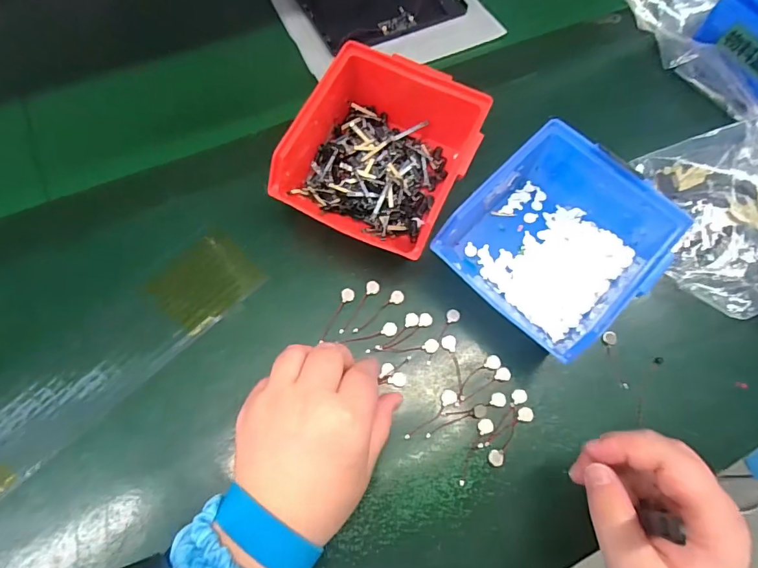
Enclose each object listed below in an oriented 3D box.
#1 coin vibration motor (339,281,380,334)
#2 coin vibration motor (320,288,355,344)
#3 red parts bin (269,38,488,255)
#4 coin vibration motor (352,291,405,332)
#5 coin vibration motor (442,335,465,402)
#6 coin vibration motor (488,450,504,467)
[{"bbox_3d":[-0.014,0.017,0.326,0.010,0.004,0.047,28,71,7],"label":"coin vibration motor"},{"bbox_3d":[-0.032,0.022,0.323,0.010,0.004,0.045,29,72,8],"label":"coin vibration motor"},{"bbox_3d":[0.002,-0.099,0.337,0.128,0.066,0.144,21,71,5],"label":"red parts bin"},{"bbox_3d":[-0.001,0.020,0.325,0.047,0.004,0.010,-35,75,-14],"label":"coin vibration motor"},{"bbox_3d":[0.053,0.060,0.314,0.010,0.004,0.046,-4,70,-4],"label":"coin vibration motor"},{"bbox_3d":[0.079,0.117,0.295,0.010,0.004,0.011,1,70,-2],"label":"coin vibration motor"}]

